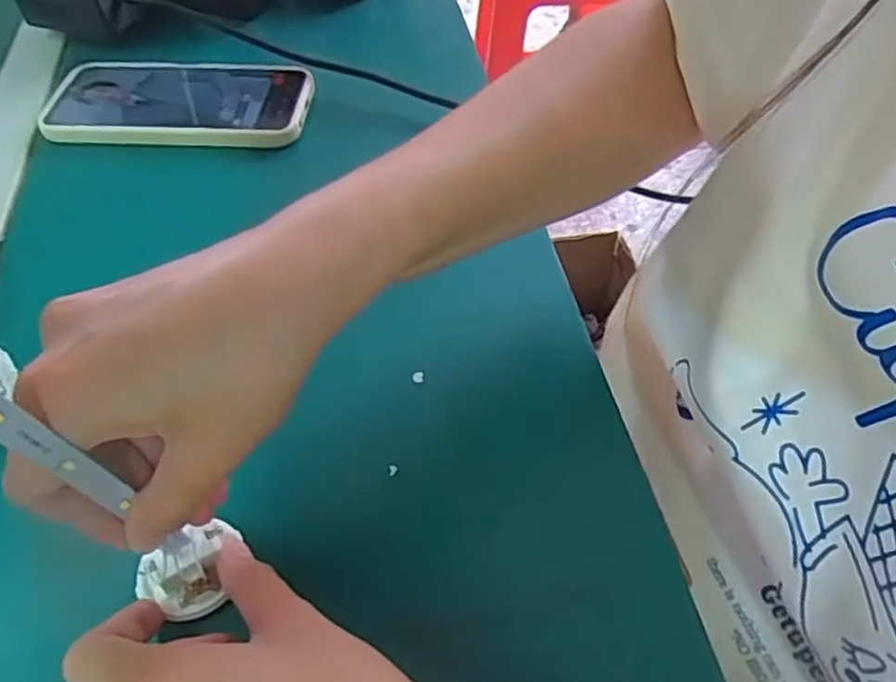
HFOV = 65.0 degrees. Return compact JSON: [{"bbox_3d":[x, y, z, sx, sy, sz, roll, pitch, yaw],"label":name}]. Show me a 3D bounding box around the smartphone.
[{"bbox_3d":[-0.174,-0.157,0.459,0.163,0.010,0.077,3,49,3],"label":"smartphone"}]

